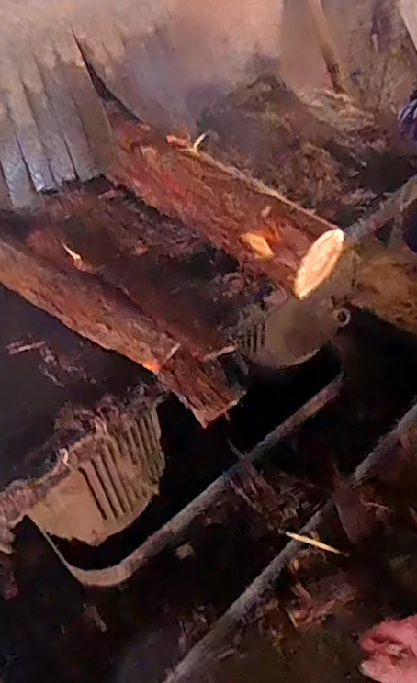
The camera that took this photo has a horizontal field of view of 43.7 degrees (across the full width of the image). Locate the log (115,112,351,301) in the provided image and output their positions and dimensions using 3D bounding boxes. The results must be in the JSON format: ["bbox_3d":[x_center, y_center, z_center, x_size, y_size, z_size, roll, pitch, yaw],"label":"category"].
[{"bbox_3d":[0.008,-0.237,0.876,0.451,0.111,0.106,31,56,30],"label":"log"}]

